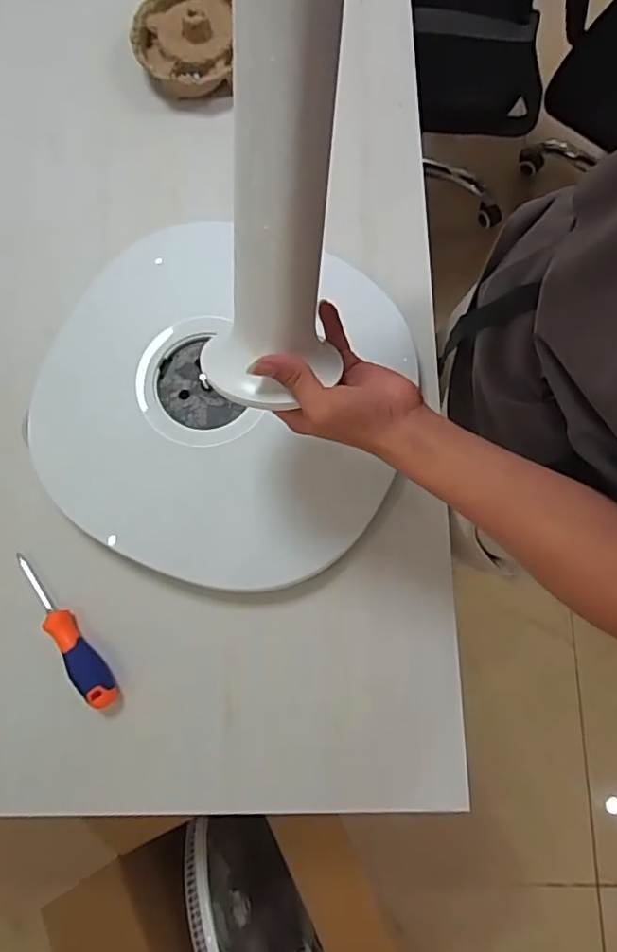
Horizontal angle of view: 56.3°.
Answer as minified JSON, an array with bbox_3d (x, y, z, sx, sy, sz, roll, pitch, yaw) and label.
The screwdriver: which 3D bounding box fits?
[{"bbox_3d":[-0.250,0.156,0.587,0.028,0.025,0.176,-36,78,-6],"label":"screwdriver"}]

